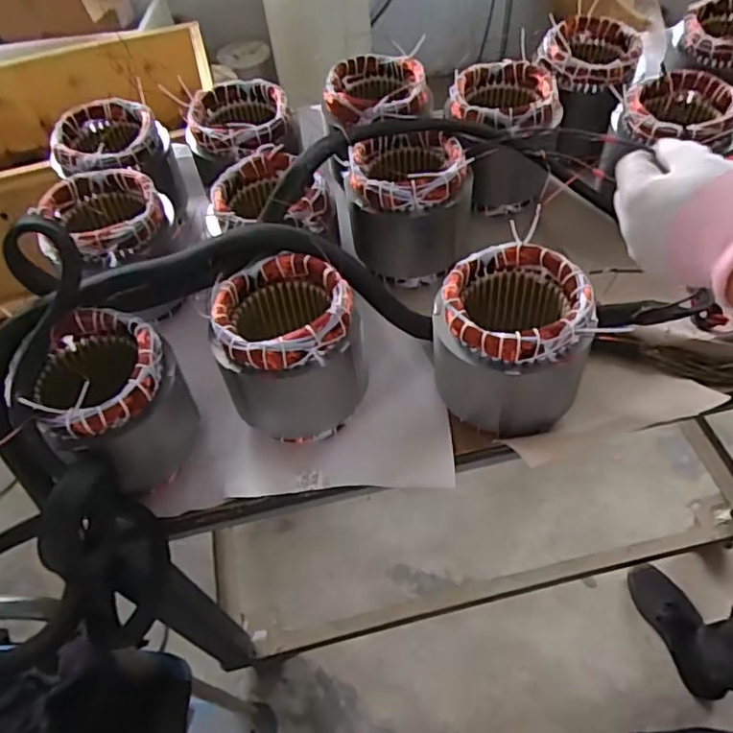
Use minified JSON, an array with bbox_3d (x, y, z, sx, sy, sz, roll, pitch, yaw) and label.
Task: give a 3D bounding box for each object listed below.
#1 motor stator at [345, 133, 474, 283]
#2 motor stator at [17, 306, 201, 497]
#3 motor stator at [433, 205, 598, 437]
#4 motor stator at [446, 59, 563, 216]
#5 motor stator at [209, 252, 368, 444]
[{"bbox_3d":[0.055,-0.207,0.768,0.149,0.145,0.143,-4,54,2],"label":"motor stator"},{"bbox_3d":[-0.250,0.036,0.596,0.124,0.158,0.144,31,62,24],"label":"motor stator"},{"bbox_3d":[0.151,-0.024,0.613,0.135,0.141,0.141,-2,54,3],"label":"motor stator"},{"bbox_3d":[0.191,-0.313,0.842,0.143,0.163,0.150,5,55,9],"label":"motor stator"},{"bbox_3d":[-0.079,-0.019,0.639,0.143,0.149,0.140,-8,54,-1],"label":"motor stator"}]

